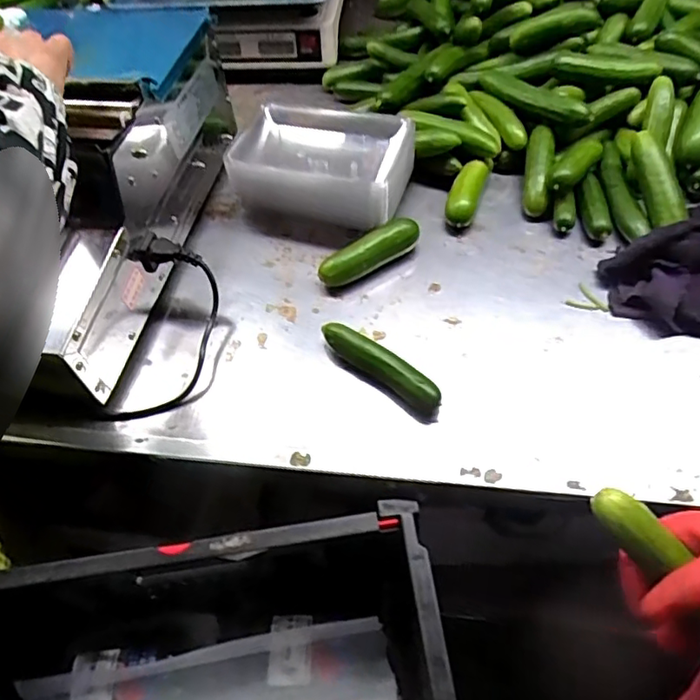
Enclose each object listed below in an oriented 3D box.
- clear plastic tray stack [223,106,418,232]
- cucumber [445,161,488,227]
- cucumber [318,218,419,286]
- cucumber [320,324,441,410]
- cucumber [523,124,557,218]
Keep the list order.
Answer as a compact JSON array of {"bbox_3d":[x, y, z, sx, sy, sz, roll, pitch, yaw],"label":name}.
[{"bbox_3d":[-0.037,-0.209,0.649,0.215,0.073,0.121,10,55,12],"label":"clear plastic tray stack"},{"bbox_3d":[0.130,-0.177,0.632,0.030,0.027,0.084,20,73,18],"label":"cucumber"},{"bbox_3d":[0.022,-0.100,0.600,0.113,0.039,0.028,-29,57,-17],"label":"cucumber"},{"bbox_3d":[0.028,0.013,0.527,0.127,0.027,0.024,31,61,24],"label":"cucumber"},{"bbox_3d":[0.209,-0.203,0.630,0.027,0.028,0.105,8,75,10],"label":"cucumber"}]

